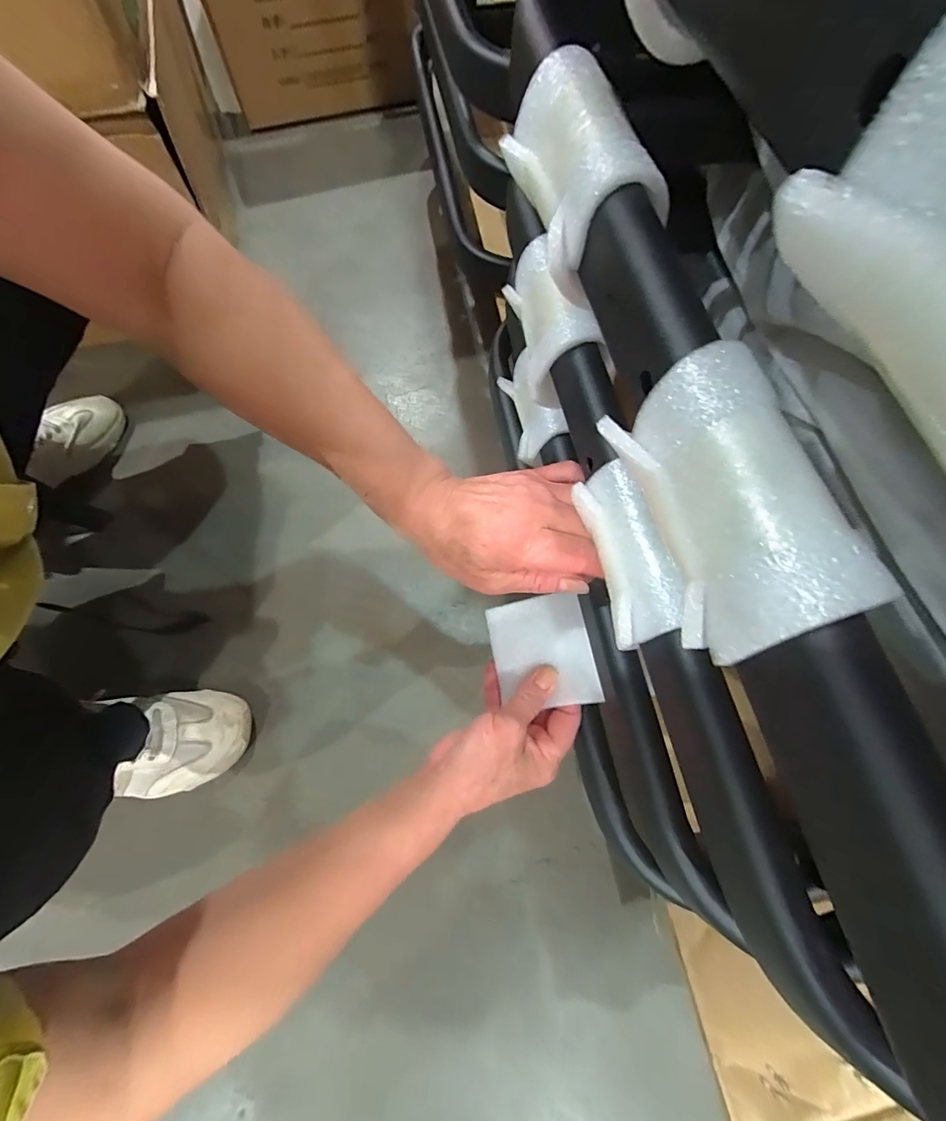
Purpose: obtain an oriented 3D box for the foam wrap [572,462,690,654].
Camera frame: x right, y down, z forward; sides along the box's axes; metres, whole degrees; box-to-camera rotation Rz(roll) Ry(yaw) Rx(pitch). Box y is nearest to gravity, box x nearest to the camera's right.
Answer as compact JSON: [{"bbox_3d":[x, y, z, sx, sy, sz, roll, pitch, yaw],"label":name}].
[{"bbox_3d":[0.069,-0.005,0.201,0.022,0.027,0.080,-9,71,-6],"label":"foam wrap"}]

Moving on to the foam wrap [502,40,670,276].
[{"bbox_3d":[0.040,-0.158,0.180,0.036,0.040,0.082,-18,70,-8],"label":"foam wrap"}]

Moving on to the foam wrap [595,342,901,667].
[{"bbox_3d":[0.068,-0.018,0.123,0.030,0.038,0.079,-16,69,-9],"label":"foam wrap"}]

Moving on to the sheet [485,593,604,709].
[{"bbox_3d":[0.048,0.066,0.332,0.077,0.004,0.076,-18,73,30],"label":"sheet"}]

